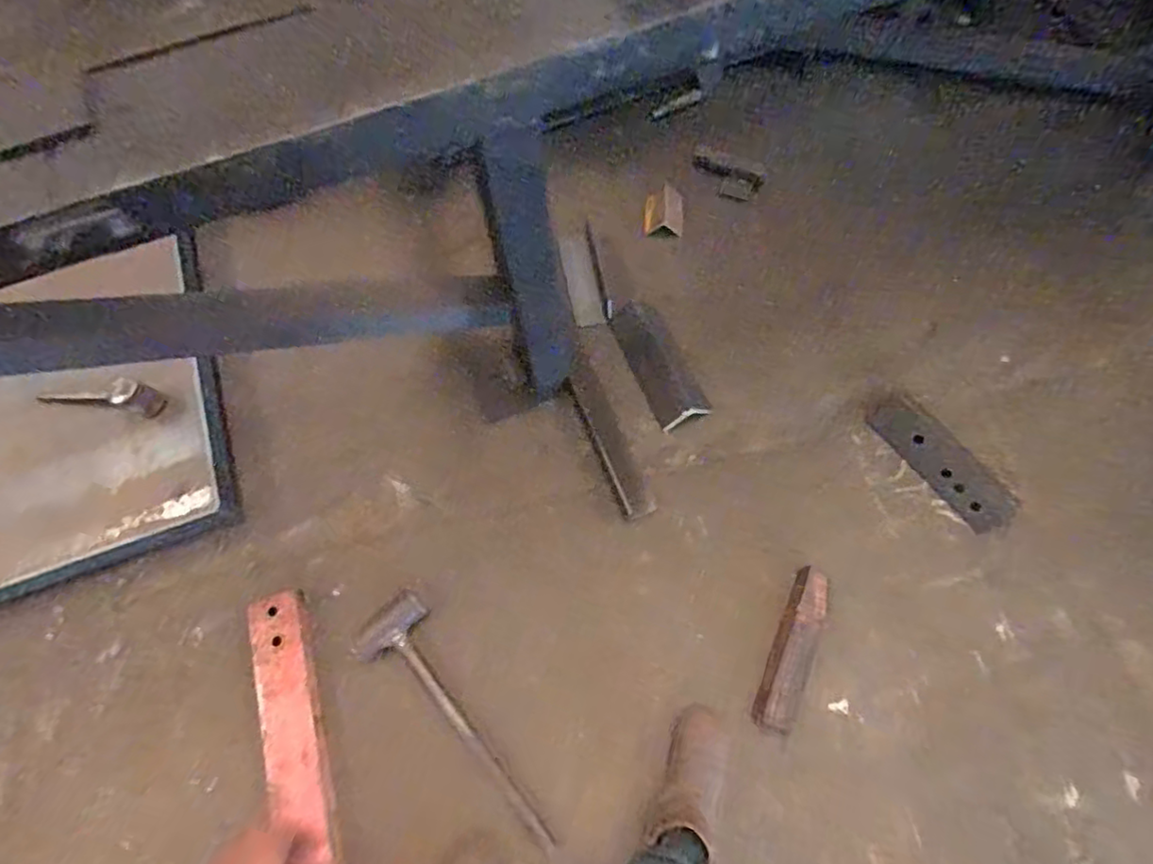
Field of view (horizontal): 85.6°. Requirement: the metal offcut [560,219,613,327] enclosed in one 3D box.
[{"bbox_3d":[0.026,-0.386,1.544,0.097,0.053,0.279,-10,70,-1],"label":"metal offcut"}]

